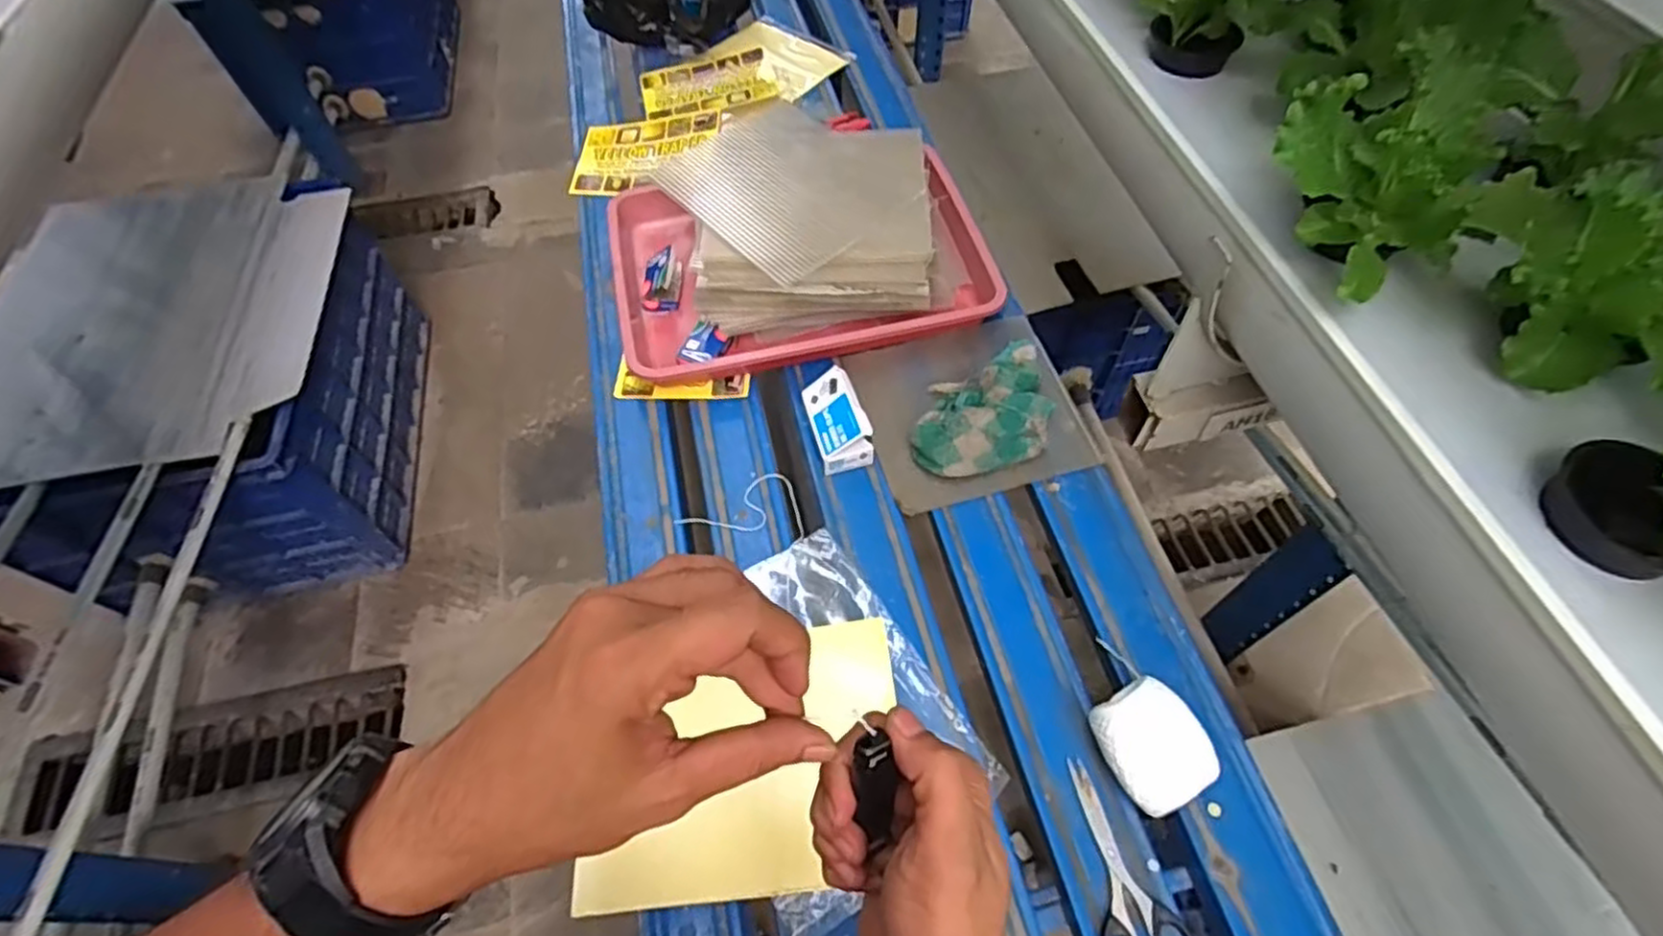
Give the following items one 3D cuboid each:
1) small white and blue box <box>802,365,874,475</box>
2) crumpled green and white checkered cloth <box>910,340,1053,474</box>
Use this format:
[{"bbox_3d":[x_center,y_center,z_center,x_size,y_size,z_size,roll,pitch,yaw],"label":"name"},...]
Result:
[{"bbox_3d":[0.005,-0.049,0.729,0.050,0.049,0.091,-16,59,-9],"label":"small white and blue box"},{"bbox_3d":[0.160,-0.073,0.742,0.129,0.041,0.187,15,59,10],"label":"crumpled green and white checkered cloth"}]

